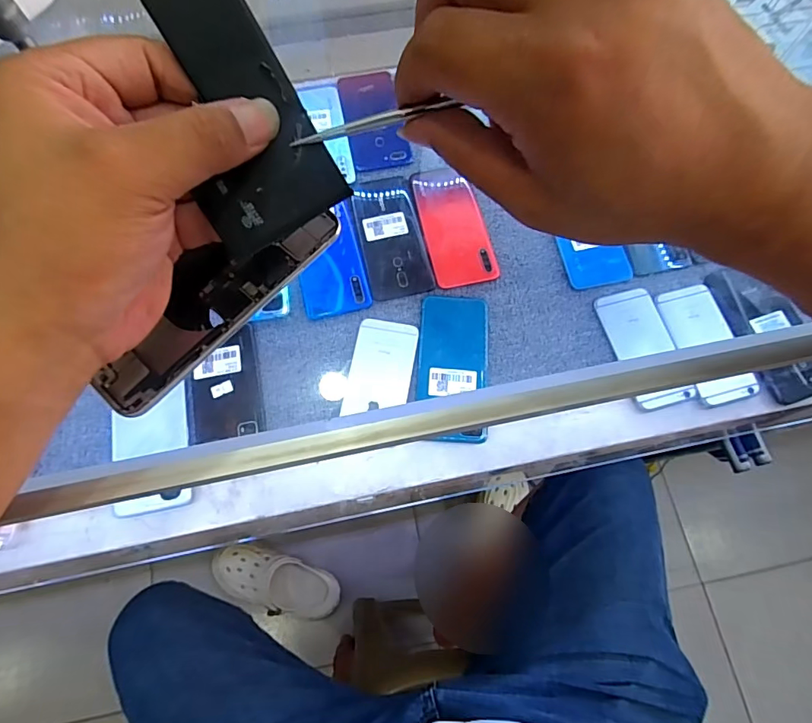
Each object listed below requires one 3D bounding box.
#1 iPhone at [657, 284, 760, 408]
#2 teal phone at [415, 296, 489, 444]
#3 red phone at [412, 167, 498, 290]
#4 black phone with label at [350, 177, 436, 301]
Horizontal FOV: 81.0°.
[{"bbox_3d":[0.326,-0.020,0.516,0.062,0.012,0.134,-17,74,0],"label":"iPhone"},{"bbox_3d":[0.051,0.003,0.515,0.075,0.011,0.163,4,72,1],"label":"teal phone"},{"bbox_3d":[0.057,-0.158,0.565,0.071,0.014,0.148,-12,73,-4],"label":"red phone"},{"bbox_3d":[-0.017,-0.151,0.562,0.072,0.004,0.161,-11,73,-4],"label":"black phone with label"}]

